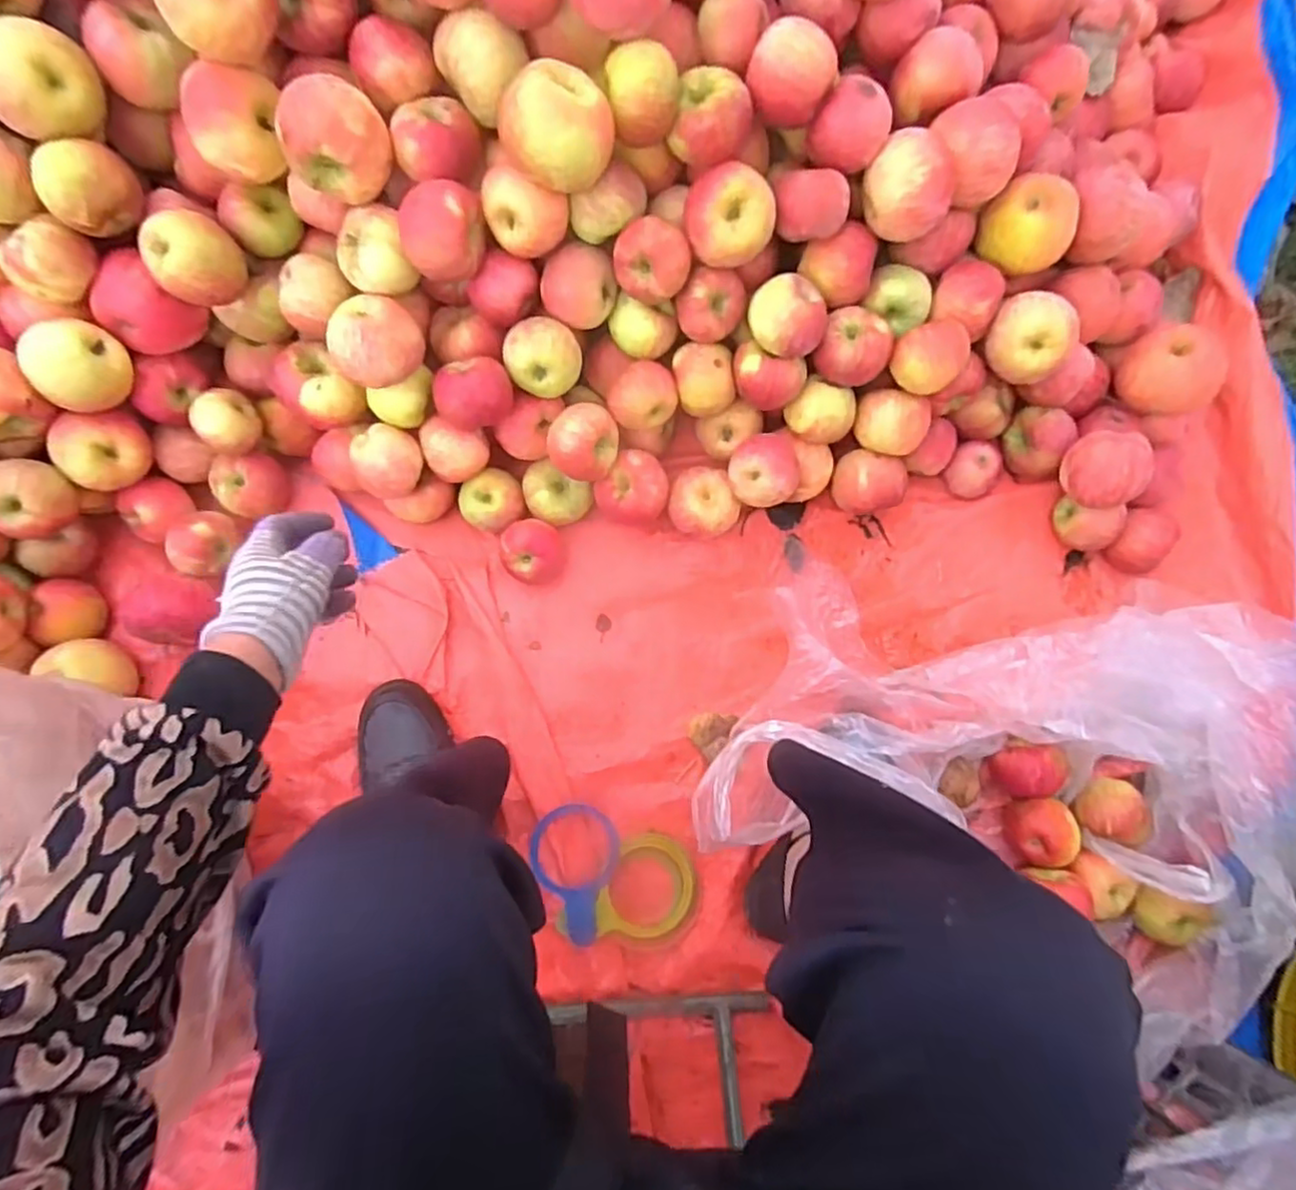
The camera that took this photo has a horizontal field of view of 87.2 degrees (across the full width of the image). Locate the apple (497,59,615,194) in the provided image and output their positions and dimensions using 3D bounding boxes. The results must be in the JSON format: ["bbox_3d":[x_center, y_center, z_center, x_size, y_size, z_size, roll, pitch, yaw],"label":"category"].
[{"bbox_3d":[-0.070,-0.358,0.528,0.088,0.075,0.074,-7,82,-5],"label":"apple"}]

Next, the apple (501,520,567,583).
[{"bbox_3d":[-0.120,-0.045,0.715,0.068,0.060,0.064,-17,82,-6],"label":"apple"}]

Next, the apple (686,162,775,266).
[{"bbox_3d":[0.069,-0.317,0.579,0.078,0.067,0.061,13,81,-1],"label":"apple"}]

